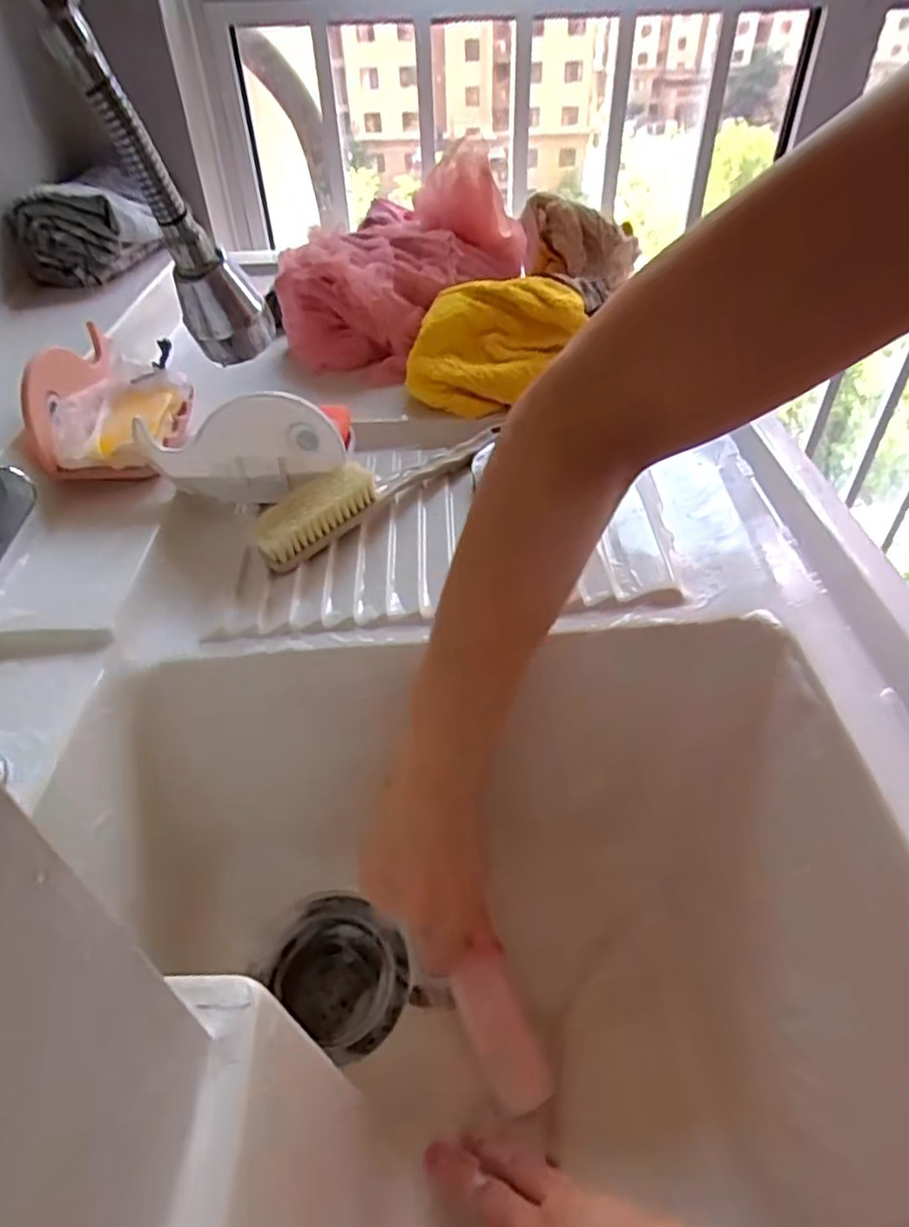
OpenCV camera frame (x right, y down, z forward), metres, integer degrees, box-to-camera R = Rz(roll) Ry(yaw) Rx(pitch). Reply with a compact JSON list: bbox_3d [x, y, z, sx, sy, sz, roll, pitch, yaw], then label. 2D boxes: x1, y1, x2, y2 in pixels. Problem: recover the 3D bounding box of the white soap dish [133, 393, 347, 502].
[{"bbox_3d":[-0.151,-0.113,0.484,0.137,0.078,0.022,-3,43,-2],"label":"white soap dish"}]

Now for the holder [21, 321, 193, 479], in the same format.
[{"bbox_3d":[-0.258,-0.159,0.530,0.090,0.070,0.149,-1,43,0],"label":"holder"}]

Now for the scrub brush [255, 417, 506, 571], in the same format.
[{"bbox_3d":[-0.047,-0.095,0.501,0.213,0.041,0.032,-30,50,-28],"label":"scrub brush"}]

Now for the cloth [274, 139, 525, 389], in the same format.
[{"bbox_3d":[-0.048,-0.351,0.671,0.203,0.135,0.246,17,46,18],"label":"cloth"}]

